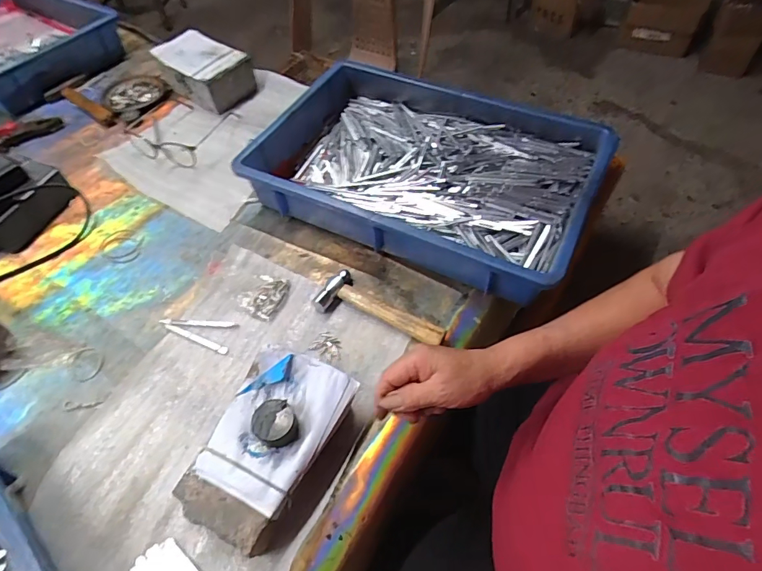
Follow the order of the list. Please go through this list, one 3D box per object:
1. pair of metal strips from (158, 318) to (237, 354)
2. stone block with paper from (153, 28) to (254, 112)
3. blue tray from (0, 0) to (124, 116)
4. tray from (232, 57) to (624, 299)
[{"bbox_3d":[-0.215,0.049,0.531,0.095,0.004,0.040,18,57,15],"label":"pair of metal strips"},{"bbox_3d":[-0.320,-0.391,0.811,0.153,0.074,0.096,29,61,22],"label":"stone block with paper"},{"bbox_3d":[-0.769,-0.505,0.903,0.478,0.096,0.302,32,62,23],"label":"blue tray"},{"bbox_3d":[0.057,-0.156,0.617,0.427,0.088,0.280,23,58,18],"label":"tray"}]

